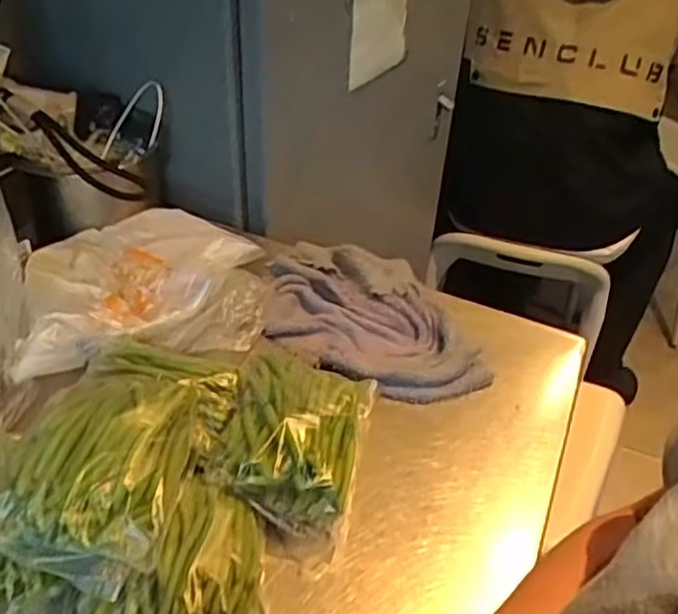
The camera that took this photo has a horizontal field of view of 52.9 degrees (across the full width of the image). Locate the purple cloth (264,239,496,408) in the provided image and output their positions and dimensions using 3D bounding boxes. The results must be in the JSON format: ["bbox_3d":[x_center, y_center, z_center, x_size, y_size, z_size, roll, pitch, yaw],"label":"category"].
[{"bbox_3d":[0.028,0.009,0.630,0.229,0.037,0.134,26,45,23],"label":"purple cloth"}]

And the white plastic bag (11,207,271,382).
[{"bbox_3d":[-0.168,-0.020,0.600,0.197,0.060,0.178,-6,41,-12],"label":"white plastic bag"}]

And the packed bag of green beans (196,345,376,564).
[{"bbox_3d":[-0.034,0.092,0.495,0.098,0.050,0.135,10,41,7],"label":"packed bag of green beans"}]

